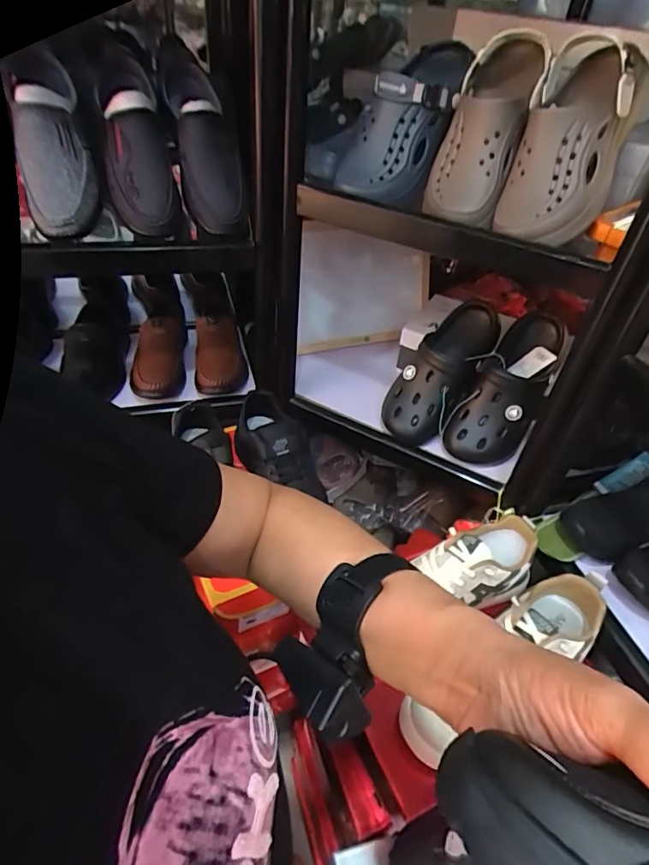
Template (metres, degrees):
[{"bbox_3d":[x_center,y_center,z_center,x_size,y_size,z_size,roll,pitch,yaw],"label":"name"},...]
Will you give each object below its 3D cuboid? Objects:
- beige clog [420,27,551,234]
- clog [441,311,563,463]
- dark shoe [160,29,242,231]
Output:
[{"bbox_3d":[0.193,-0.365,0.599,0.096,0.207,0.094,19,5,13],"label":"beige clog"},{"bbox_3d":[0.293,-0.073,0.780,0.108,0.073,0.262,29,84,23],"label":"clog"},{"bbox_3d":[-0.170,-0.434,0.679,0.081,0.078,0.302,-13,82,-21],"label":"dark shoe"}]

